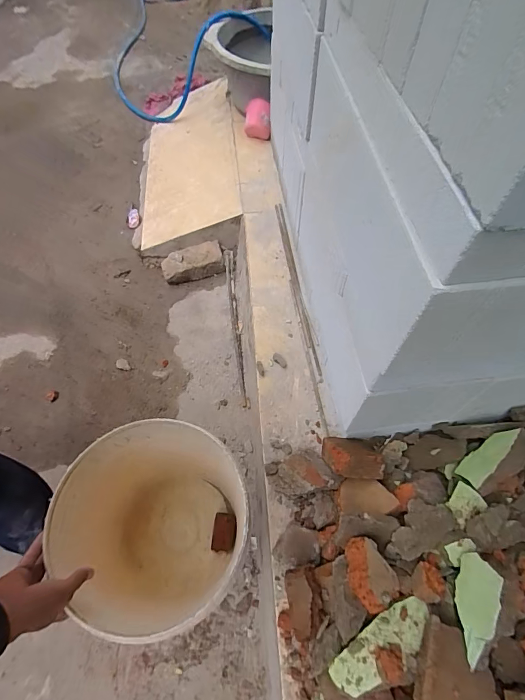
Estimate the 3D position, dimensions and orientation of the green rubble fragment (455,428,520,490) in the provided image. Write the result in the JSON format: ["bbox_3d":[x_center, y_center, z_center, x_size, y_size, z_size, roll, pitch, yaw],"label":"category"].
[{"bbox_3d":[0.447,0.206,0.739,0.136,0.005,0.055,-49,30,-3],"label":"green rubble fragment"}]

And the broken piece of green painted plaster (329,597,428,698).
[{"bbox_3d":[0.191,0.469,0.590,0.180,0.008,0.063,-31,64,-16],"label":"broken piece of green painted plaster"}]

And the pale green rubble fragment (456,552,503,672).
[{"bbox_3d":[0.328,0.392,0.571,0.060,0.009,0.153,-7,32,43],"label":"pale green rubble fragment"}]

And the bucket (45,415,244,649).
[{"bbox_3d":[-0.186,0.336,0.717,0.299,0.365,0.302,-1,62,1],"label":"bucket"}]

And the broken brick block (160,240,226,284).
[{"bbox_3d":[-0.236,-0.292,1.259,0.210,0.056,0.102,-10,62,-4],"label":"broken brick block"}]

